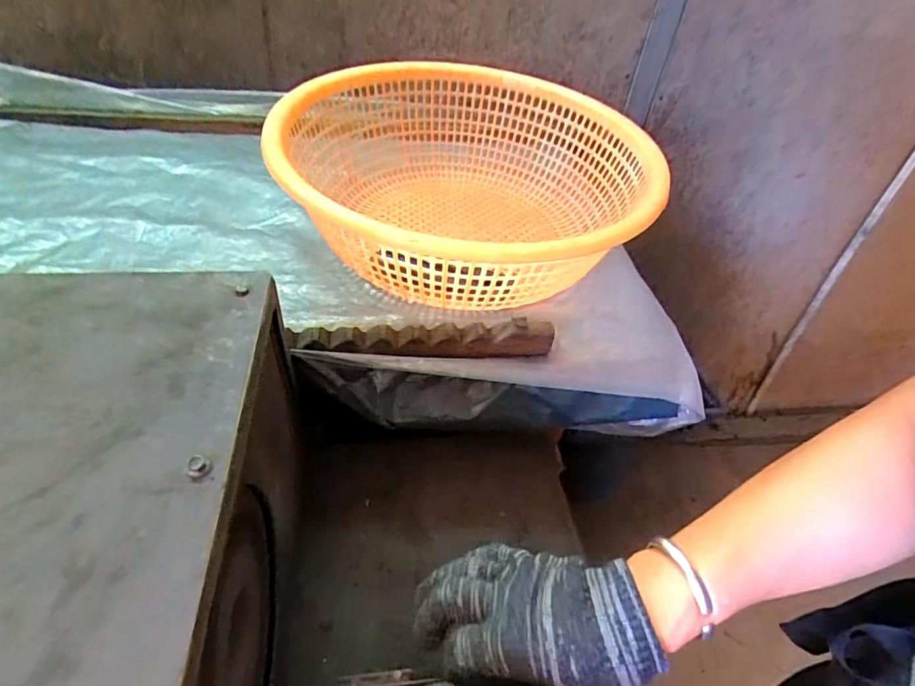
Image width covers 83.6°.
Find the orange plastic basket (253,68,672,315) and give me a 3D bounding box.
[{"bbox_3d":[0.008,-0.178,0.583,0.394,0.146,0.404,25,45,18],"label":"orange plastic basket"}]

